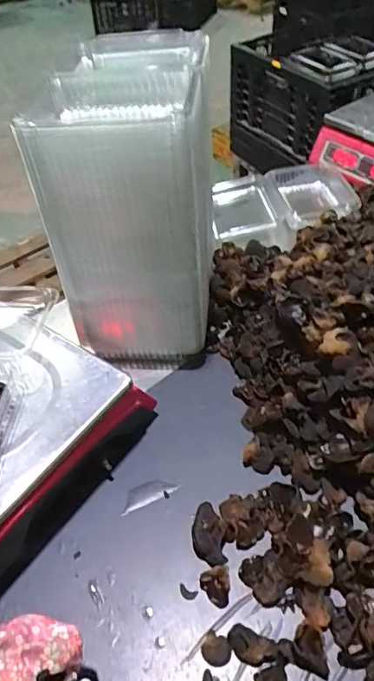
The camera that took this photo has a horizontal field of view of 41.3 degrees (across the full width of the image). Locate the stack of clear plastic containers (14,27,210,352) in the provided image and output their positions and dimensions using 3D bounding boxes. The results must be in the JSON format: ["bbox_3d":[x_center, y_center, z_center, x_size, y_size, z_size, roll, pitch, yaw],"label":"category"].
[{"bbox_3d":[-0.068,-0.198,0.672,0.186,0.319,0.317,-1,48,3],"label":"stack of clear plastic containers"}]

